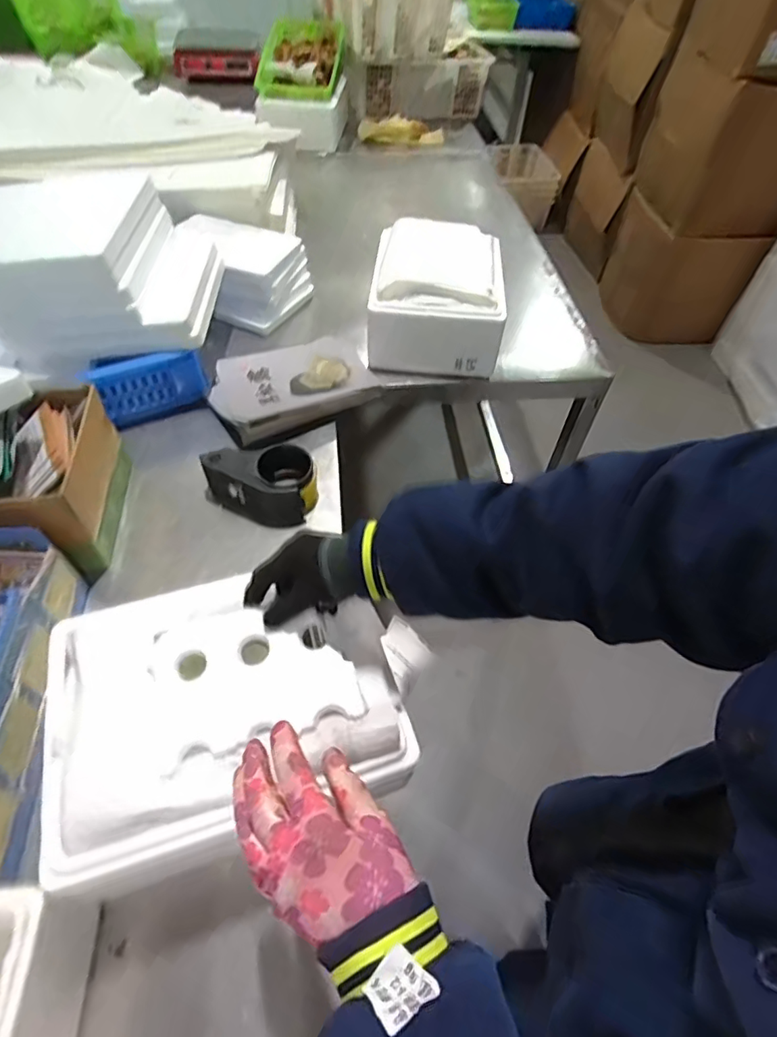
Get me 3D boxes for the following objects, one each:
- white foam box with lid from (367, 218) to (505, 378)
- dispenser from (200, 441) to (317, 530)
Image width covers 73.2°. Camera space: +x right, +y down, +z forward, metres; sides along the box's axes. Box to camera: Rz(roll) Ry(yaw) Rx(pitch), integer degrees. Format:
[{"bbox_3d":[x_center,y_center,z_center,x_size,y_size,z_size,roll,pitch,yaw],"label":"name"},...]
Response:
[{"bbox_3d":[0.083,-0.382,0.943,0.219,0.174,0.222,5,54,1],"label":"white foam box with lid"},{"bbox_3d":[-0.180,-0.044,0.730,0.156,0.065,0.095,-3,54,-5],"label":"dispenser"}]

